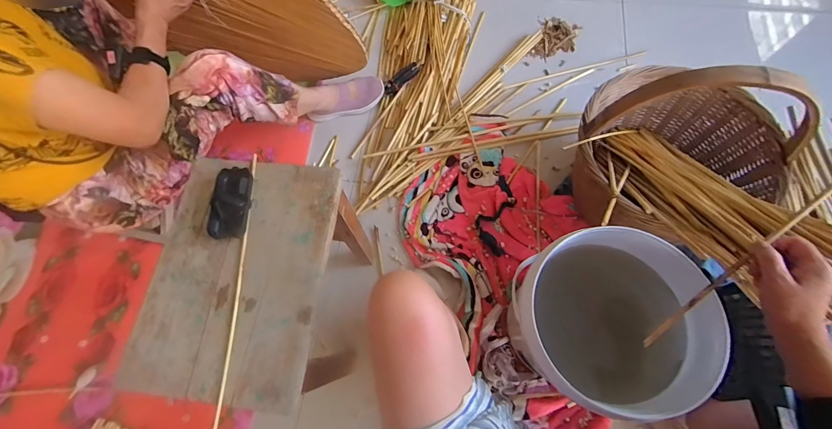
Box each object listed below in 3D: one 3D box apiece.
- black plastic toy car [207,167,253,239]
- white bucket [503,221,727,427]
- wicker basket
[{"bbox_3d":[-0.279,-0.020,0.533,0.060,0.032,0.108,-7,70,0],"label":"black plastic toy car"},{"bbox_3d":[0.359,0.213,0.694,0.296,0.336,0.284,-2,70,5],"label":"white bucket"},{"bbox_3d":[0.560,-0.170,0.745,0.411,0.381,0.376,-2,70,5],"label":"wicker basket"}]

